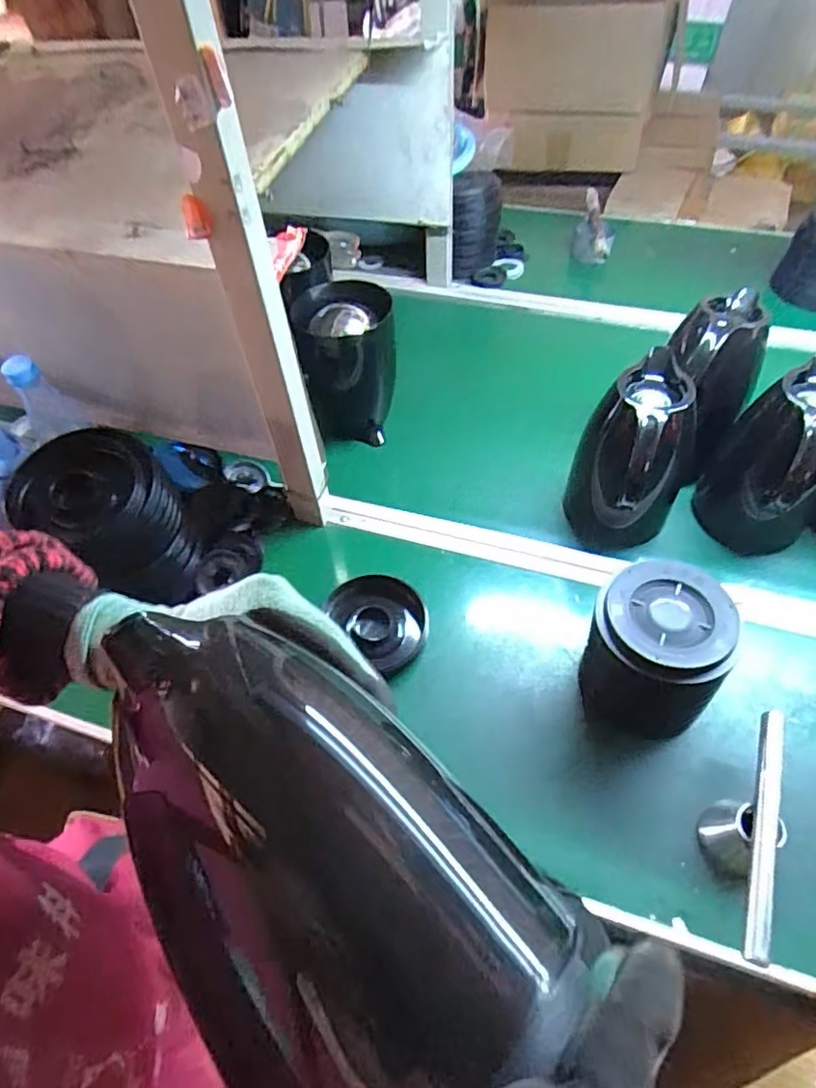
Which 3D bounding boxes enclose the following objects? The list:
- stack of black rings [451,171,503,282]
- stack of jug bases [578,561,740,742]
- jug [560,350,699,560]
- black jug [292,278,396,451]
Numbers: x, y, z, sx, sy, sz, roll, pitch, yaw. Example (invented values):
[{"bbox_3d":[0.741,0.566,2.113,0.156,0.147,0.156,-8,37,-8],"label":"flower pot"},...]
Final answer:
[{"bbox_3d":[0.114,-0.520,0.987,0.077,0.140,0.094,3,53,6],"label":"stack of black rings"},{"bbox_3d":[0.229,0.104,0.568,0.105,0.143,0.111,16,55,15],"label":"stack of jug bases"},{"bbox_3d":[0.251,-0.091,0.673,0.123,0.196,0.145,20,56,18],"label":"jug"},{"bbox_3d":[-0.084,-0.243,0.812,0.126,0.181,0.114,-8,52,-2],"label":"black jug"}]

